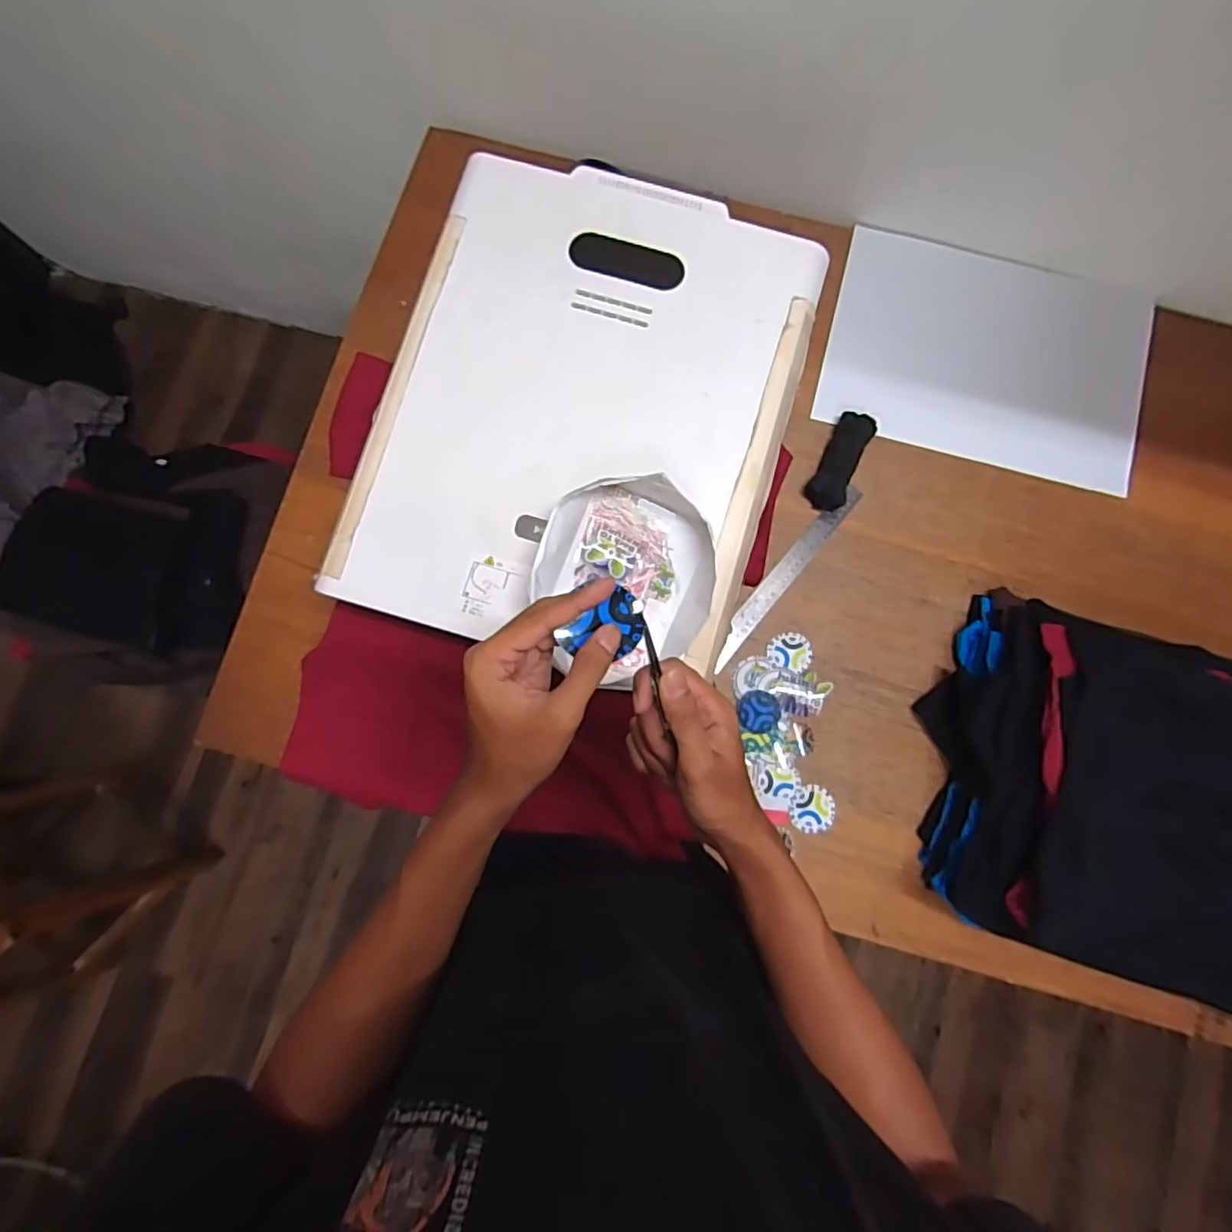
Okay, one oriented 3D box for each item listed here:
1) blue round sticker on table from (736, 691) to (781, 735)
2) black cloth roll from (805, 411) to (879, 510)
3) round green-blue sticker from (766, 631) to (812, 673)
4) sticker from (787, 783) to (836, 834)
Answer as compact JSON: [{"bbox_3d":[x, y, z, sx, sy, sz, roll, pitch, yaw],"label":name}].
[{"bbox_3d":[0.175,0.117,0.726,0.050,0.006,0.050,0,83,-2],"label":"blue round sticker on table"},{"bbox_3d":[0.286,-0.195,0.757,0.049,0.030,0.122,26,83,2],"label":"black cloth roll"},{"bbox_3d":[0.215,0.045,0.741,0.053,0.005,0.049,6,83,-1],"label":"round green-blue sticker"},{"bbox_3d":[0.235,0.231,0.716,0.053,0.004,0.055,7,79,6],"label":"sticker"}]

